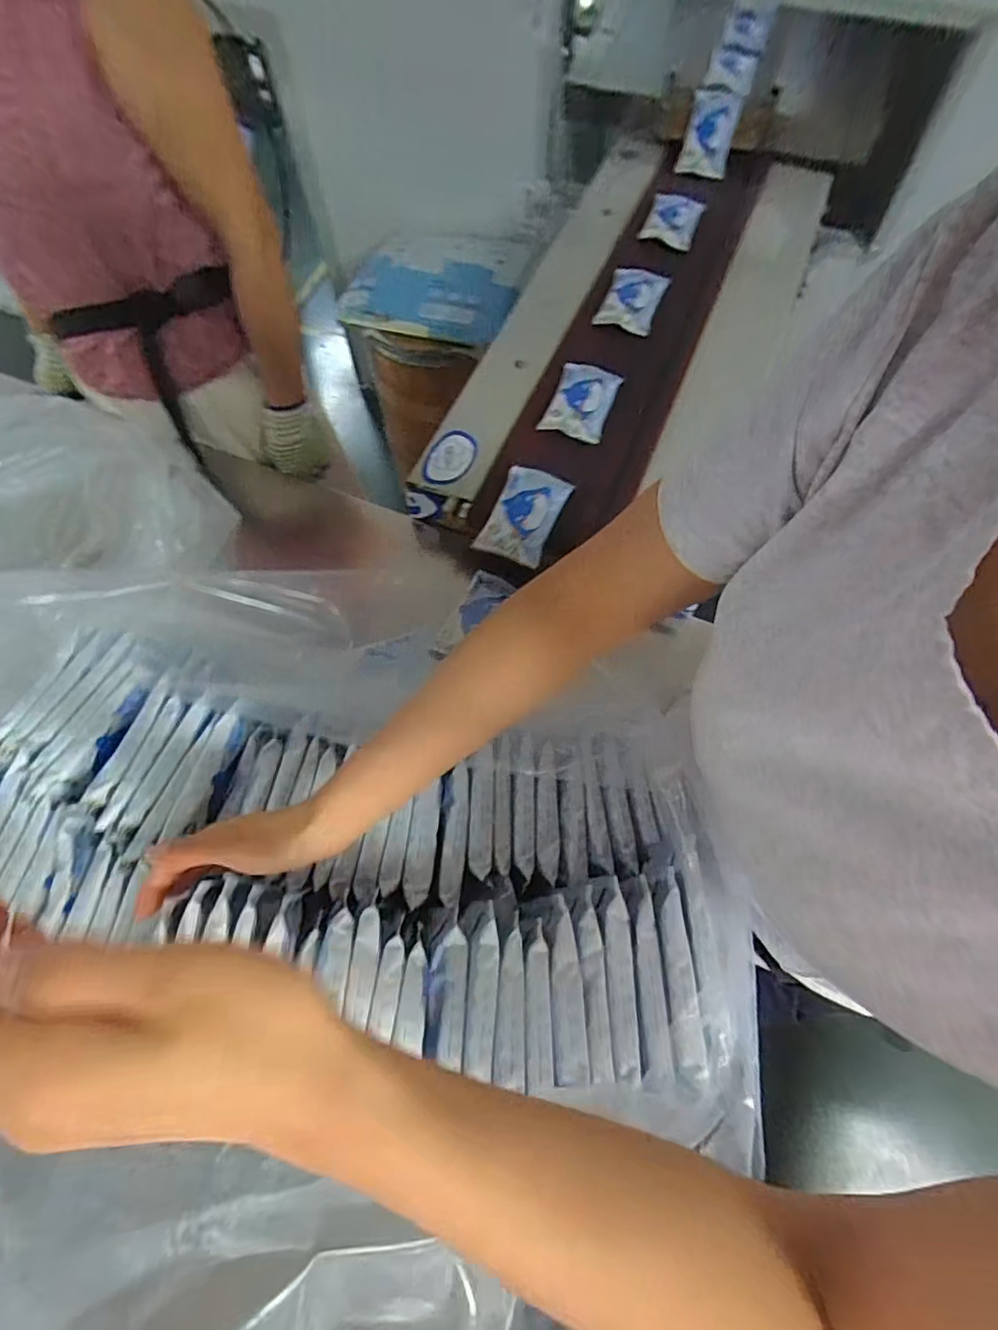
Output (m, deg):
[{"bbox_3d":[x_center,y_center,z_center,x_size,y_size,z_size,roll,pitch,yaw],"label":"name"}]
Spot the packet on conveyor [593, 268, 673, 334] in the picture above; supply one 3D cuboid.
[{"bbox_3d":[0.225,-0.612,0.974,0.091,0.028,0.156,19,66,8],"label":"packet on conveyor"}]

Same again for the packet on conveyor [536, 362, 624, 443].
[{"bbox_3d":[0.125,-0.396,0.861,0.087,0.018,0.152,17,65,8],"label":"packet on conveyor"}]

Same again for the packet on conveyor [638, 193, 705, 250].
[{"bbox_3d":[0.324,-0.827,1.084,0.094,0.026,0.179,17,65,8],"label":"packet on conveyor"}]

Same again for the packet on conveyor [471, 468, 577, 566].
[{"bbox_3d":[0.036,-0.203,0.769,0.087,0.027,0.147,21,66,9],"label":"packet on conveyor"}]

